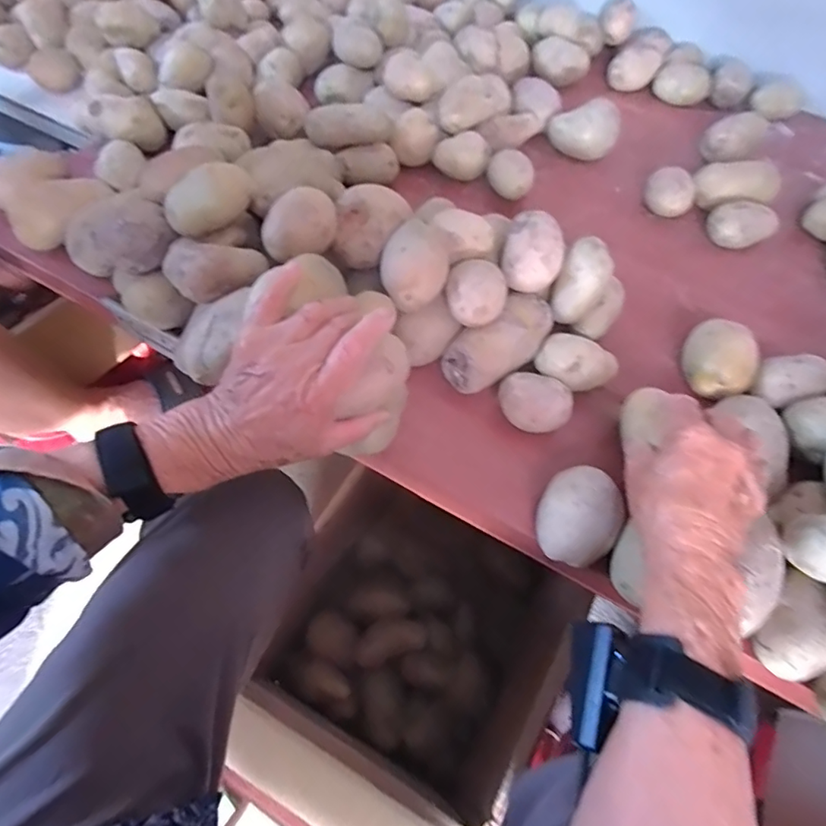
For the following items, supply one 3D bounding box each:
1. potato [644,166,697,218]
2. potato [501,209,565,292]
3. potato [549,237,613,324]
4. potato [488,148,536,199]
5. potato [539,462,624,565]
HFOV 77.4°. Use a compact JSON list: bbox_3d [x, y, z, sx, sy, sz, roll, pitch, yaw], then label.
[{"bbox_3d":[0.295,-0.251,0.595,0.051,0.038,0.056,19,61,7],"label":"potato"},{"bbox_3d":[0.106,-0.140,0.459,0.053,0.046,0.063,17,60,6],"label":"potato"},{"bbox_3d":[0.152,-0.119,0.467,0.040,0.075,0.038,28,19,19],"label":"potato"},{"bbox_3d":[0.108,-0.263,0.573,0.052,0.037,0.049,13,60,3],"label":"potato"},{"bbox_3d":[0.123,0.082,0.394,0.058,0.064,0.067,35,64,15],"label":"potato"}]

